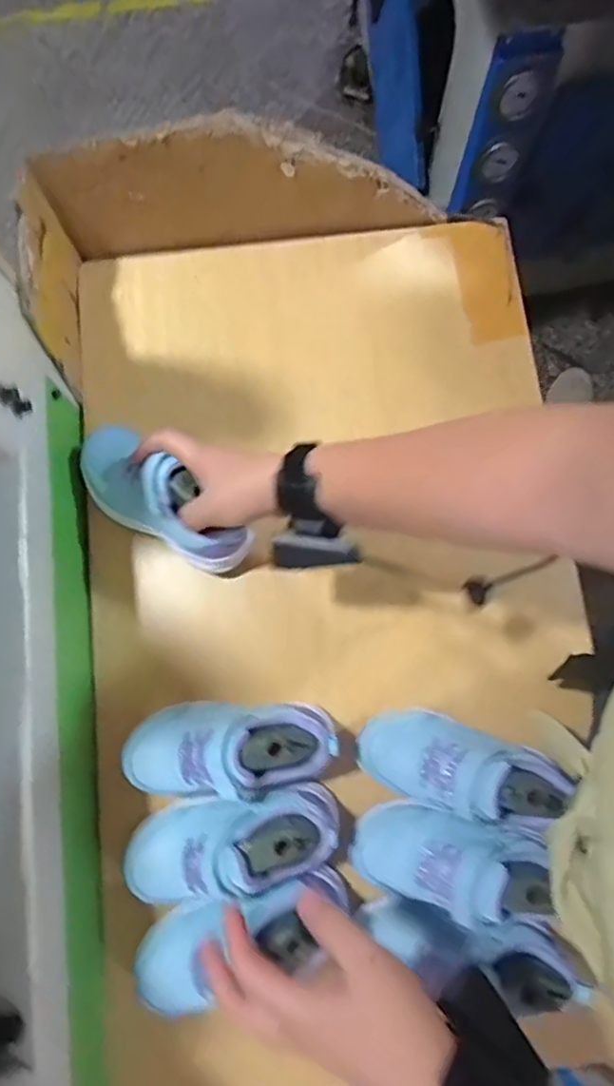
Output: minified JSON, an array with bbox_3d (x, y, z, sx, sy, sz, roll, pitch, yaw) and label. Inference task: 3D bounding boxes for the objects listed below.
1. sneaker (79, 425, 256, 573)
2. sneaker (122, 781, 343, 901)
[{"bbox_3d":[-0.138,-0.038,0.570,0.176,0.090,0.070,38,81,7],"label":"sneaker"},{"bbox_3d":[-0.062,0.251,0.508,0.184,0.068,0.073,-10,79,-2],"label":"sneaker"}]

